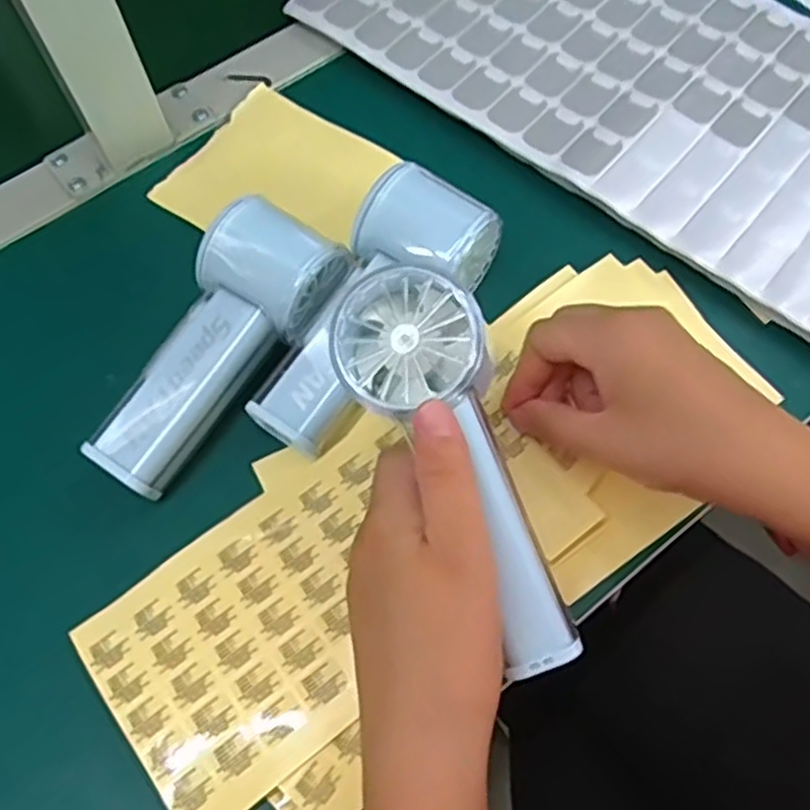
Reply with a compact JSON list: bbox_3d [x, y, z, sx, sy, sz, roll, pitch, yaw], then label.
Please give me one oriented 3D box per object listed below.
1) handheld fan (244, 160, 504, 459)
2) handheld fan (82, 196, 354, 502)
[{"bbox_3d":[-0.018,-0.046,0.363,0.059,0.045,0.149,31,70,15],"label":"handheld fan"},{"bbox_3d":[-0.089,-0.025,0.362,0.064,0.046,0.147,26,69,14],"label":"handheld fan"}]

